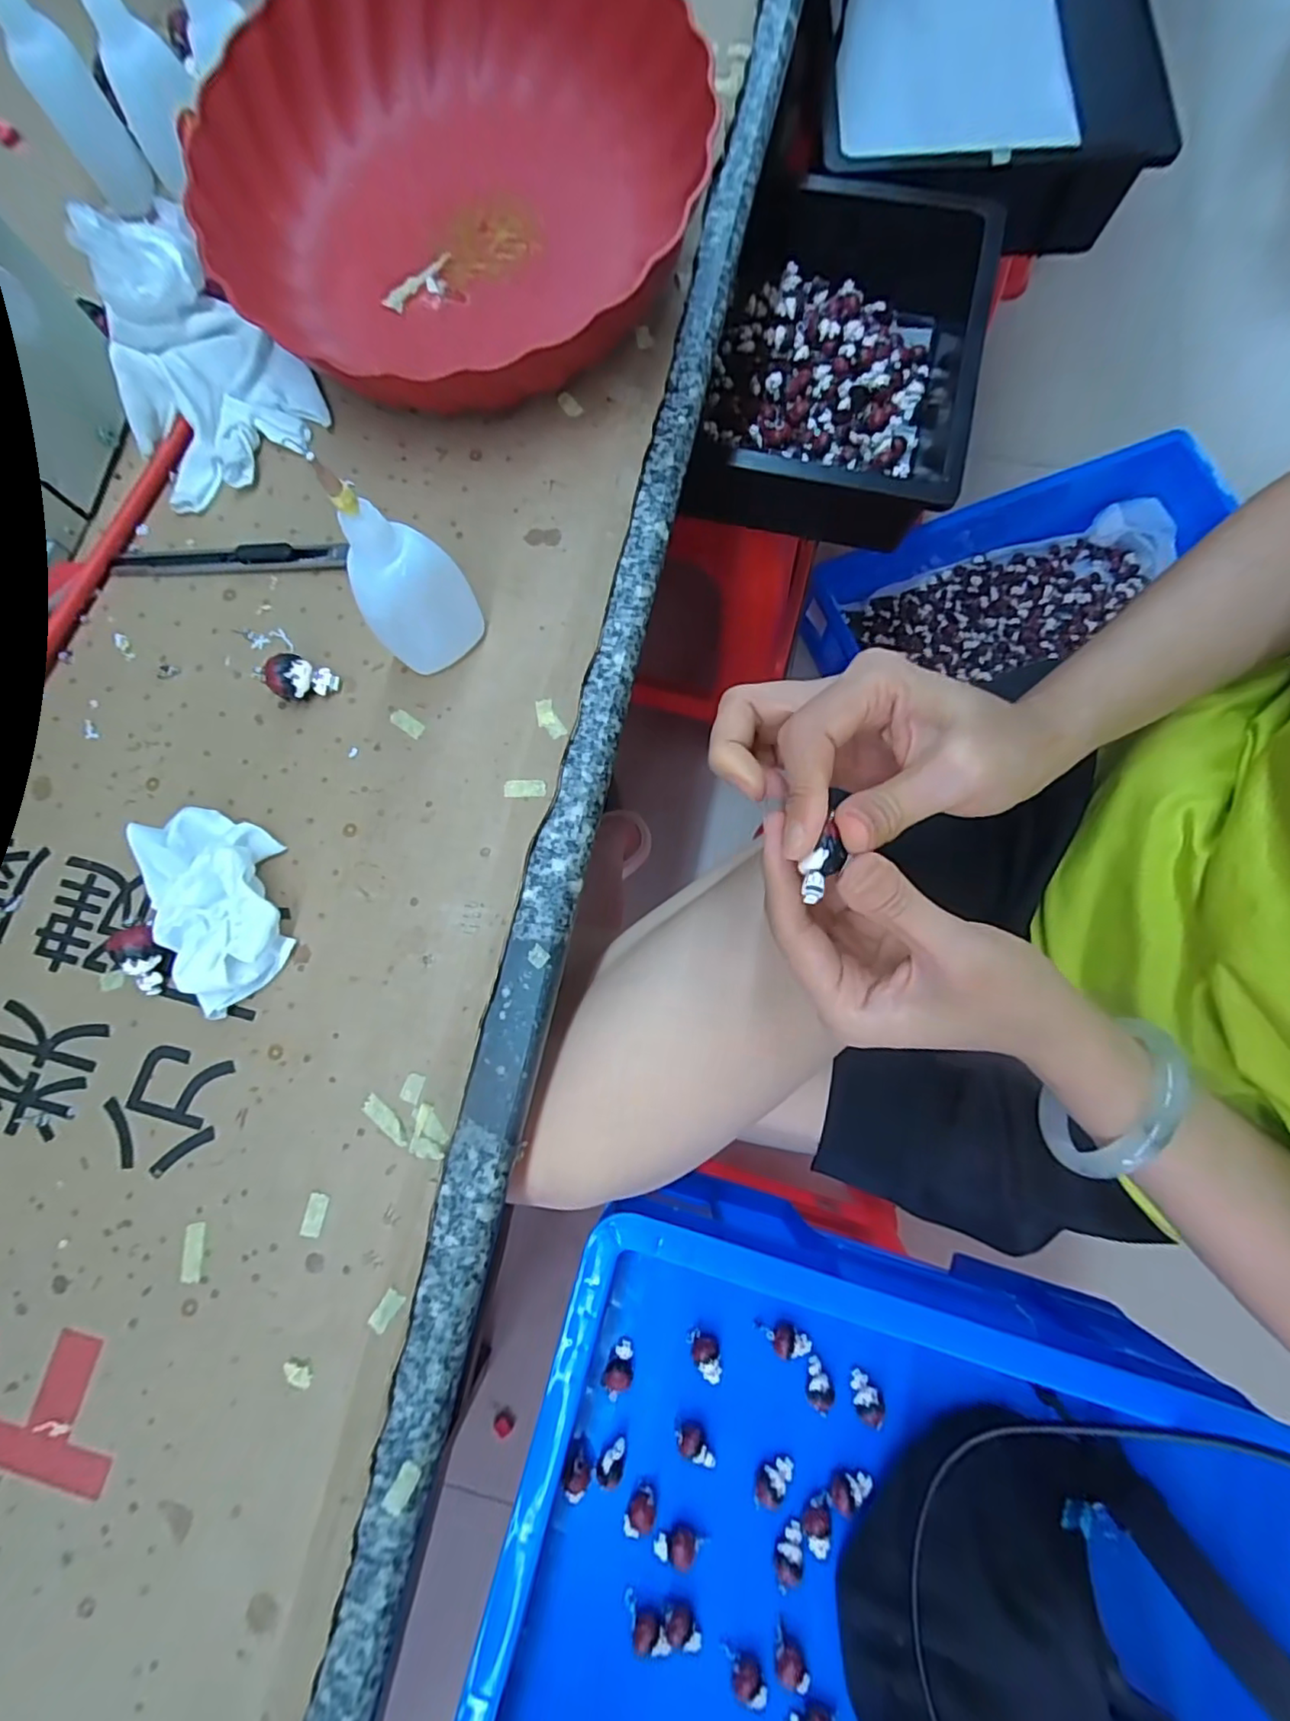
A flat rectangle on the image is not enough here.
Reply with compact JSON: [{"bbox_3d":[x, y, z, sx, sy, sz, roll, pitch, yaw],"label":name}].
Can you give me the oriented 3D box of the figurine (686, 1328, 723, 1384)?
[{"bbox_3d":[0.044,0.358,0.439,0.021,0.021,0.031,-15,79,-1],"label":"figurine"}]

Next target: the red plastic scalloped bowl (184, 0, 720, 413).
[{"bbox_3d":[-0.092,-0.337,0.298,0.235,0.059,0.219,0,79,2],"label":"red plastic scalloped bowl"}]

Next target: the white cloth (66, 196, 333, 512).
[{"bbox_3d":[-0.228,-0.246,0.292,0.094,0.043,0.114,-42,81,-6],"label":"white cloth"}]

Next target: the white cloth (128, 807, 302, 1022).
[{"bbox_3d":[-0.180,0.017,0.257,0.048,0.021,0.084,-25,80,-3],"label":"white cloth"}]

